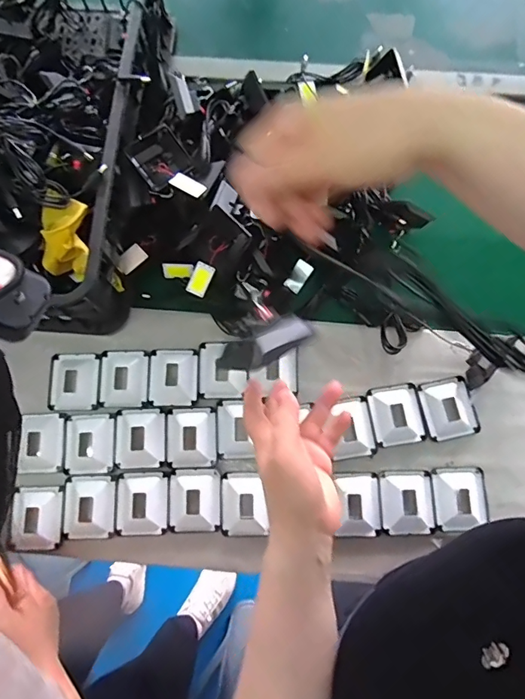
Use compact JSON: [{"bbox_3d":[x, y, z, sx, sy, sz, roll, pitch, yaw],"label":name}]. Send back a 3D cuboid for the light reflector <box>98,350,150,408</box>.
[{"bbox_3d":[-0.192,0.040,0.623,0.070,0.012,0.079,-2,76,1],"label":"light reflector"}]

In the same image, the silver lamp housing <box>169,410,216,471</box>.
[{"bbox_3d":[-0.093,0.118,0.594,0.061,0.014,0.077,-2,76,1],"label":"silver lamp housing"}]

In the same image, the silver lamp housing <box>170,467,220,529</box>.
[{"bbox_3d":[-0.087,0.196,0.584,0.066,0.014,0.078,1,76,1],"label":"silver lamp housing"}]

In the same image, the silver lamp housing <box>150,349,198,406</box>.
[{"bbox_3d":[-0.123,0.038,0.622,0.066,0.013,0.079,-2,76,1],"label":"silver lamp housing"}]

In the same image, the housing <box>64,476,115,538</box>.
[{"bbox_3d":[-0.227,0.204,0.581,0.062,0.014,0.075,-5,76,0],"label":"housing"}]

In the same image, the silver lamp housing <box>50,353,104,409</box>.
[{"bbox_3d":[-0.259,0.043,0.615,0.070,0.018,0.076,-2,76,1],"label":"silver lamp housing"}]

